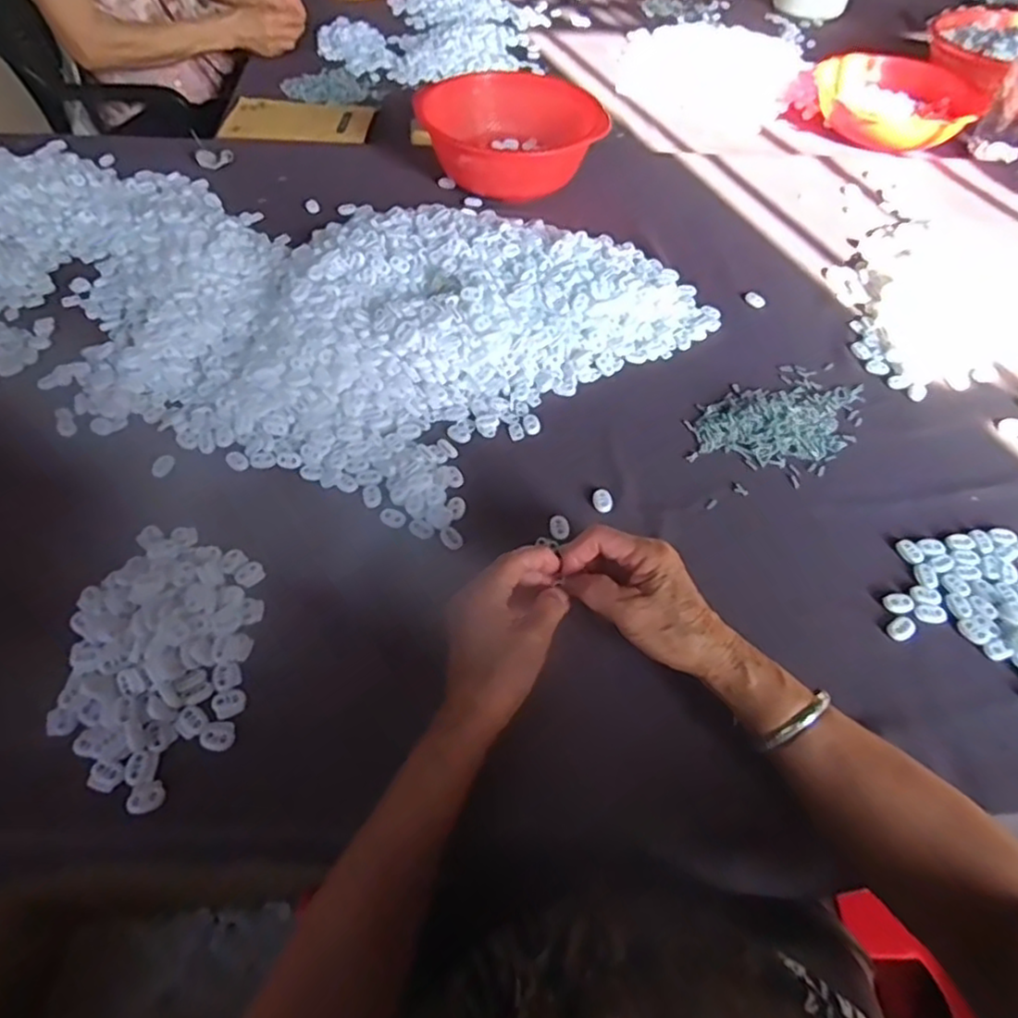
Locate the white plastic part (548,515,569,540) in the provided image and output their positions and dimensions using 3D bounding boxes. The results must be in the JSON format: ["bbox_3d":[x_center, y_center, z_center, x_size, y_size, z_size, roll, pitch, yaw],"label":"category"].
[{"bbox_3d":[0.043,0.016,0.575,0.017,0.005,0.025,-1,53,-3],"label":"white plastic part"}]

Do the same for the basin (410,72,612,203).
[{"bbox_3d":[-0.004,-0.489,0.915,0.204,0.115,0.204,1,53,-1],"label":"basin"}]

